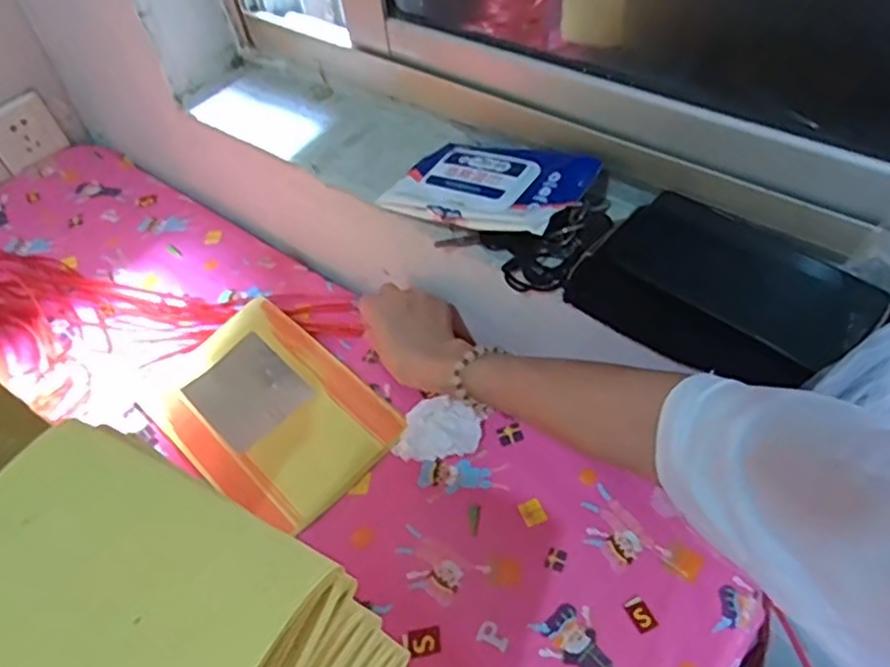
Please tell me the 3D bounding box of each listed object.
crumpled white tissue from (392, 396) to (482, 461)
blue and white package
[{"bbox_3d":[-0.007,0.084,0.589,0.073,0.022,0.050,-7,50,1],"label":"crumpled white tissue"},{"bbox_3d":[0.031,-0.122,0.550,0.162,0.018,0.098,21,57,34],"label":"blue and white package"}]

